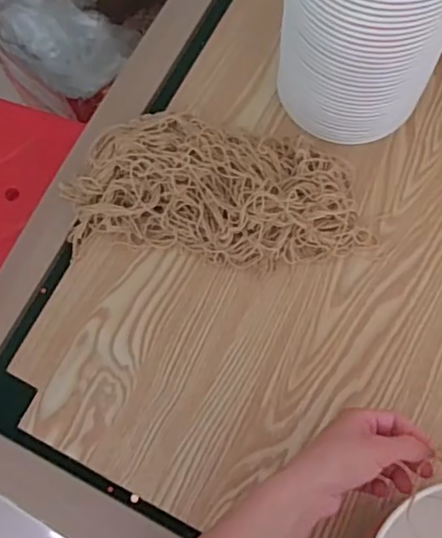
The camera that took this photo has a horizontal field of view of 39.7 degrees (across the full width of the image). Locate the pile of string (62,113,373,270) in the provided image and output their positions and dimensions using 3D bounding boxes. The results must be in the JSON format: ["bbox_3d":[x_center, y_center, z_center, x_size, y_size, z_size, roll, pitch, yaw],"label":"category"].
[{"bbox_3d":[-0.002,-0.088,0.650,0.317,0.064,0.151,6,73,4],"label":"pile of string"}]

